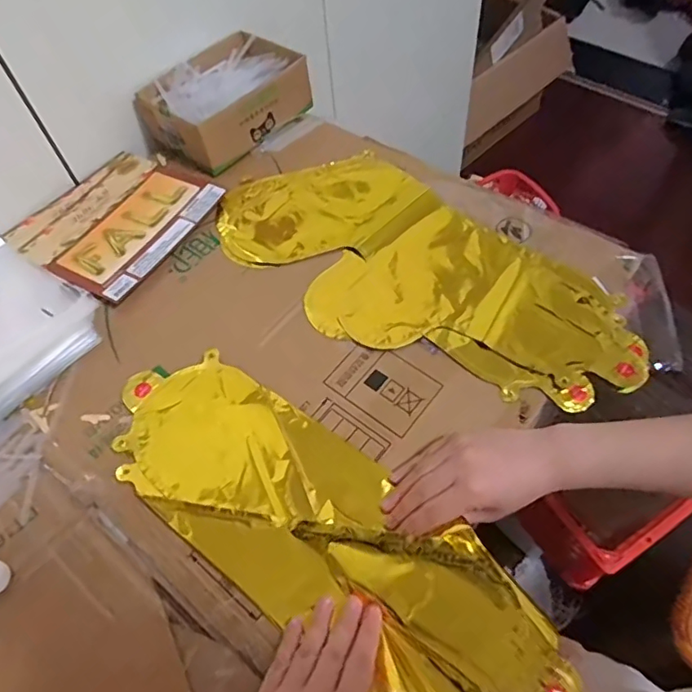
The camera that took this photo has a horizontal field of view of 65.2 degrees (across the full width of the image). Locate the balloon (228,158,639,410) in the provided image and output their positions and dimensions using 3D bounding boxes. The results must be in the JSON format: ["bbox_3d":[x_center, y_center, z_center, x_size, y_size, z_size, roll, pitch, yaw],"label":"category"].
[{"bbox_3d":[0.066,-0.081,0.555,0.440,0.018,0.210,38,67,26],"label":"balloon"}]

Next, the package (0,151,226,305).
[{"bbox_3d":[-0.268,-0.148,0.631,0.184,0.013,0.192,25,61,20],"label":"package"}]

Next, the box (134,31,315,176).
[{"bbox_3d":[-0.154,-0.315,0.693,0.191,0.070,0.143,-40,62,-20],"label":"box"}]

